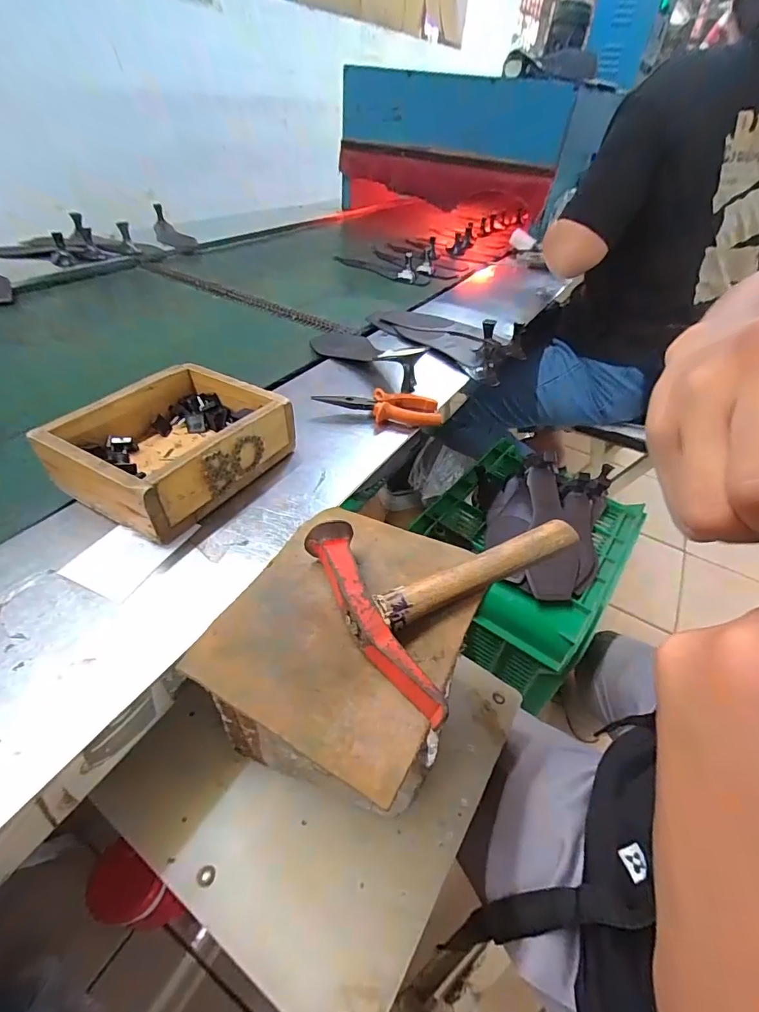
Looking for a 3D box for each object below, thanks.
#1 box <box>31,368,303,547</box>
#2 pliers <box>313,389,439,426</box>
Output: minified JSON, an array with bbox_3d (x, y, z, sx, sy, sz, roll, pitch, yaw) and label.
[{"bbox_3d":[-0.199,-0.064,0.439,0.159,0.065,0.179,25,46,19],"label":"box"},{"bbox_3d":[0.000,-0.124,0.551,0.151,0.020,0.046,3,43,-4],"label":"pliers"}]

